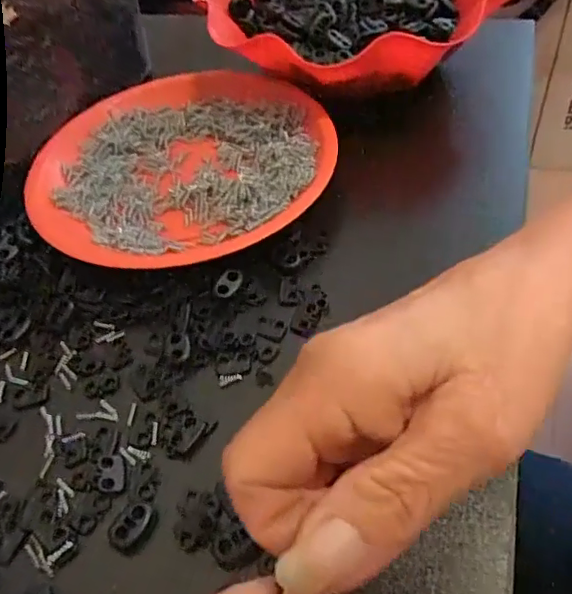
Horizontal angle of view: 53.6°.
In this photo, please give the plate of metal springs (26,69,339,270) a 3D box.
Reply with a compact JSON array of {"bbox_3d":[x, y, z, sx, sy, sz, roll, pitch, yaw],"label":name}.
[{"bbox_3d":[-0.071,-0.097,0.382,0.191,0.027,0.185,-4,50,5],"label":"plate of metal springs"}]

